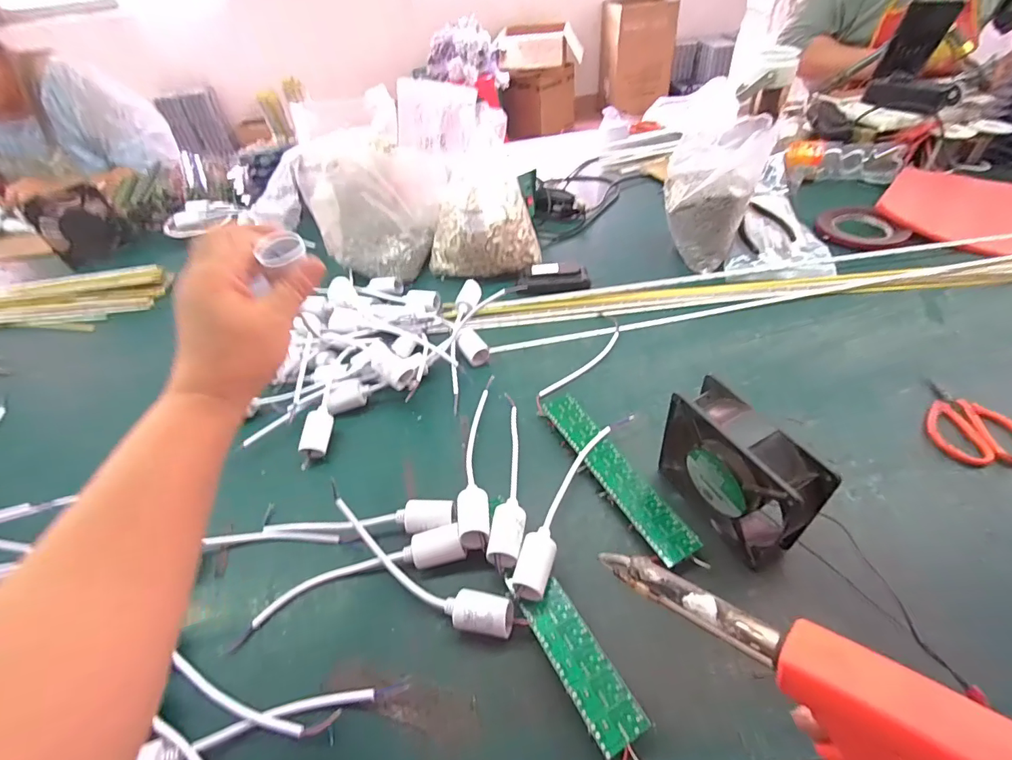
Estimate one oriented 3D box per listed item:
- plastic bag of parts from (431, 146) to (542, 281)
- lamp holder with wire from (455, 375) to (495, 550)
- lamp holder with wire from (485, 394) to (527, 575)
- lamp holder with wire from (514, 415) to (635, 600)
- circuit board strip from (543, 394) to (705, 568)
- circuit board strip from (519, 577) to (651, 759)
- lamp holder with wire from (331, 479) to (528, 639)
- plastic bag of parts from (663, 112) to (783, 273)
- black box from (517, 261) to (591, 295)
[{"bbox_3d":[-0.039,-0.244,0.690,0.162,0.151,0.110,-7,45,0],"label":"plastic bag of parts"},{"bbox_3d":[-0.029,0.070,0.467,0.029,0.029,0.216,-4,45,3],"label":"lamp holder with wire"},{"bbox_3d":[0.007,0.085,0.447,0.029,0.036,0.207,0,46,7],"label":"lamp holder with wire"},{"bbox_3d":[0.063,0.103,0.418,0.034,0.034,0.212,19,51,23],"label":"lamp holder with wire"},{"bbox_3d":[0.104,0.088,0.448,0.038,0.013,0.204,-24,48,-16],"label":"circuit board strip"},{"bbox_3d":[0.054,0.208,0.335,0.036,0.021,0.108,-24,48,-17],"label":"circuit board strip"},{"bbox_3d":[-0.078,0.158,0.382,0.195,0.047,0.033,20,51,25],"label":"lamp holder with wire"},{"bbox_3d":[0.292,-0.265,0.650,0.122,0.174,0.116,11,48,17],"label":"plastic bag of parts"},{"bbox_3d":[0.070,-0.150,0.670,0.103,0.026,0.047,-4,45,2],"label":"black box"}]

